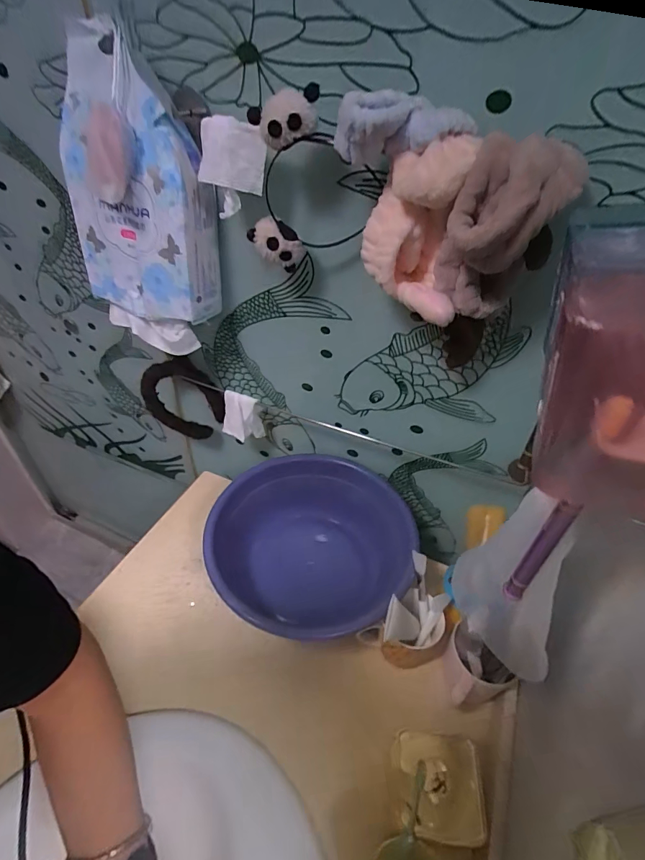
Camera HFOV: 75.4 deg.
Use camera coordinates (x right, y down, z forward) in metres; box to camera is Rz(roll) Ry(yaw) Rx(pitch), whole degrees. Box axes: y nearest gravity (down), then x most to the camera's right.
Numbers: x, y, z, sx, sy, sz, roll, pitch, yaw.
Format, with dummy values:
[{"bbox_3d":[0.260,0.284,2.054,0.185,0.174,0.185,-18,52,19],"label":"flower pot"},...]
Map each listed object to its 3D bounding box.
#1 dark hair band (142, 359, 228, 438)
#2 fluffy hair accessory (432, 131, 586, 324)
[{"bbox_3d":[-0.268,-0.059,0.809,0.175,0.160,0.031,10,42,8],"label":"dark hair band"},{"bbox_3d":[0.168,-0.180,0.393,0.104,0.149,0.078,13,42,11],"label":"fluffy hair accessory"}]

